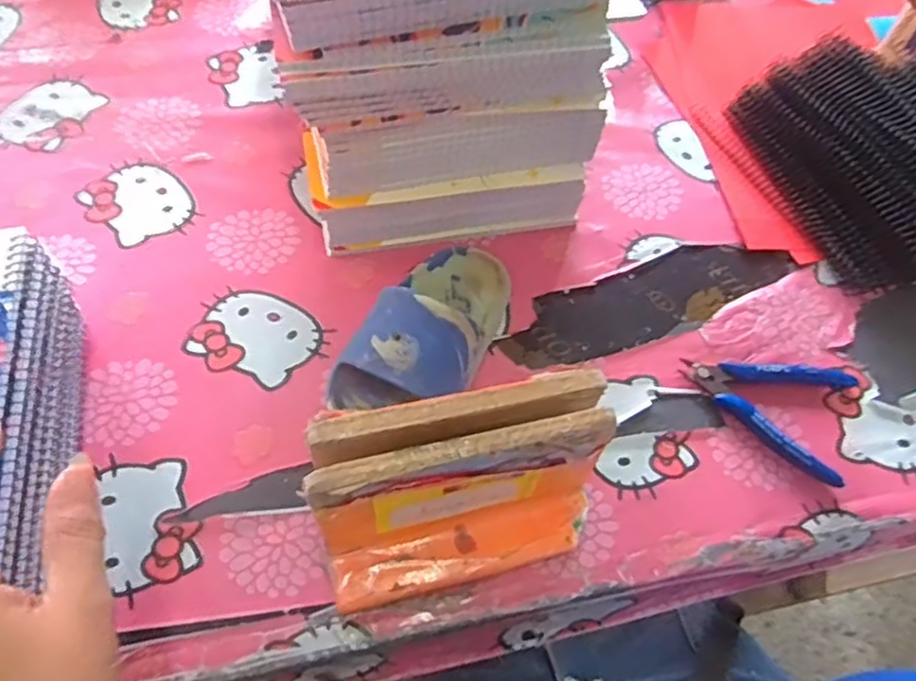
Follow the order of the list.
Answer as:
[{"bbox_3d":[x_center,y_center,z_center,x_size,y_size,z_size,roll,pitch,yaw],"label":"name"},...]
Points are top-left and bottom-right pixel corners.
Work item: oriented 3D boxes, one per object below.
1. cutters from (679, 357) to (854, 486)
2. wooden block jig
[{"bbox_3d":[0.229,0.033,0.486,0.085,0.017,0.120,-38,69,-23],"label":"cutters"},{"bbox_3d":[0.002,0.084,0.386,0.156,0.111,0.072,-12,61,-11],"label":"wooden block jig"}]

